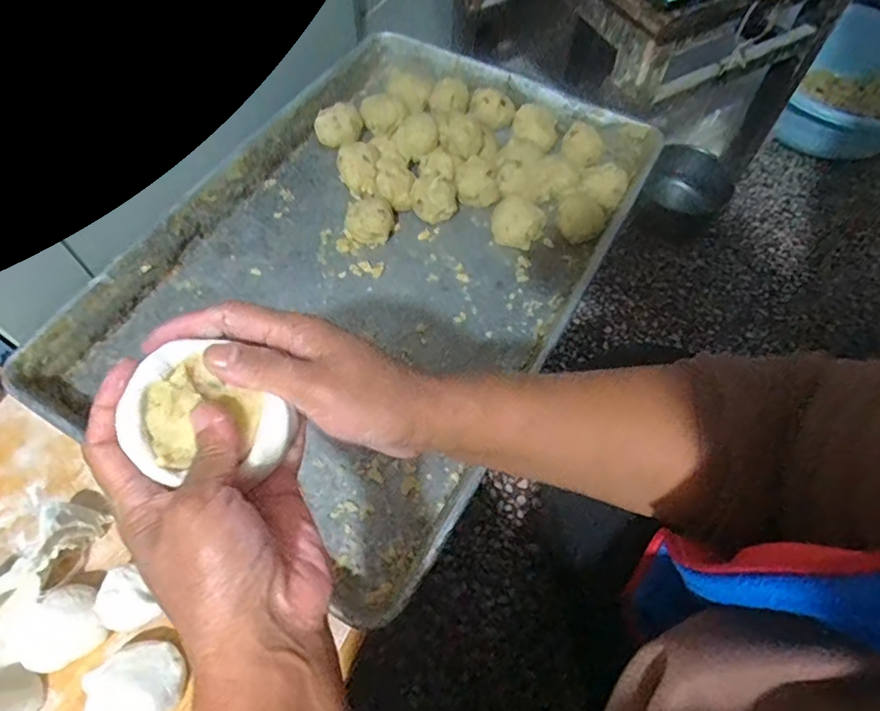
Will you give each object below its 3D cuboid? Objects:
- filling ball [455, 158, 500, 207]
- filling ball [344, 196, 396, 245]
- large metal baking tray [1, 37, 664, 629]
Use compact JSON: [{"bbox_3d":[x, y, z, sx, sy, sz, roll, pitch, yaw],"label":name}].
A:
[{"bbox_3d":[0.038,-0.187,0.608,0.040,0.039,0.044,1,61,-2],"label":"filling ball"},{"bbox_3d":[-0.074,-0.145,0.587,0.049,0.043,0.046,1,61,-2],"label":"filling ball"},{"bbox_3d":[-0.058,-0.105,0.566,0.387,0.059,0.581,28,64,12],"label":"large metal baking tray"}]

